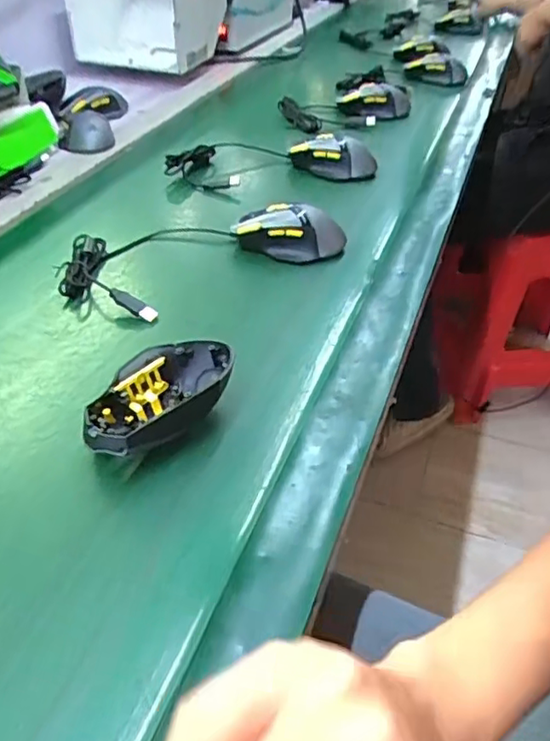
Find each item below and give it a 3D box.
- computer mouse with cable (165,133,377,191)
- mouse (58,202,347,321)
[{"bbox_3d":[-0.007,-0.285,0.829,0.277,0.057,0.110,-7,42,-14],"label":"computer mouse with cable"},{"bbox_3d":[-0.080,-0.134,0.632,0.287,0.056,0.150,-22,47,-27],"label":"mouse"}]

